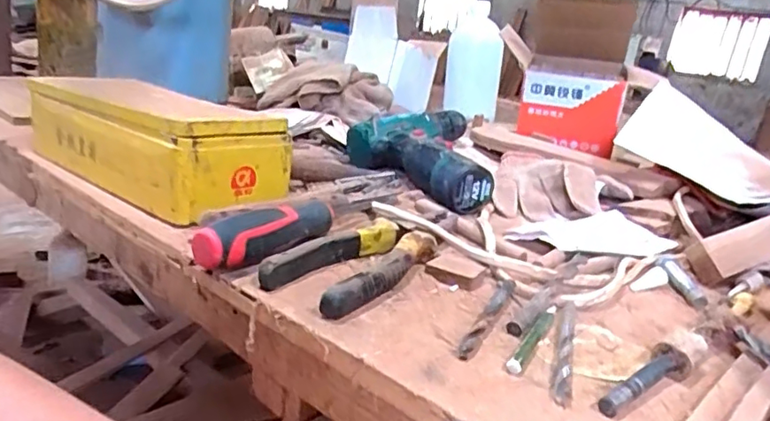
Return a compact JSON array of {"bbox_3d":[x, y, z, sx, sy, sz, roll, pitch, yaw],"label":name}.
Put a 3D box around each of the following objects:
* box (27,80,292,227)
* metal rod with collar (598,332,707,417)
[{"bbox_3d":[-0.195,-0.064,0.498,0.226,0.065,0.116,21,23,35],"label":"box"},{"bbox_3d":[0.138,0.082,0.296,0.087,0.014,0.018,-9,25,-40],"label":"metal rod with collar"}]

